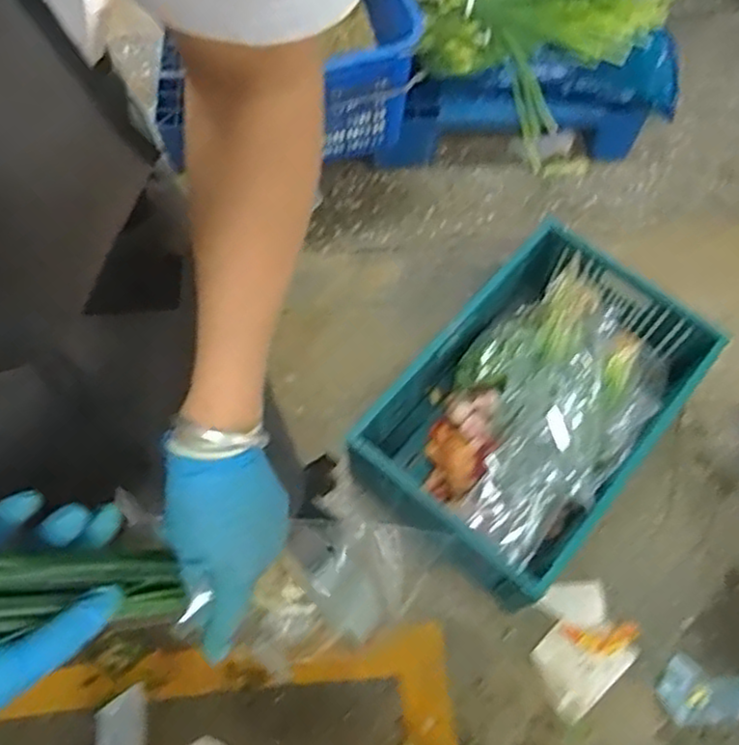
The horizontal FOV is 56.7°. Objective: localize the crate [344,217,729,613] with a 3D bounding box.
[{"bbox_3d":[0.305,0.059,1.266,0.400,0.248,0.613,40,70,16],"label":"crate"}]

